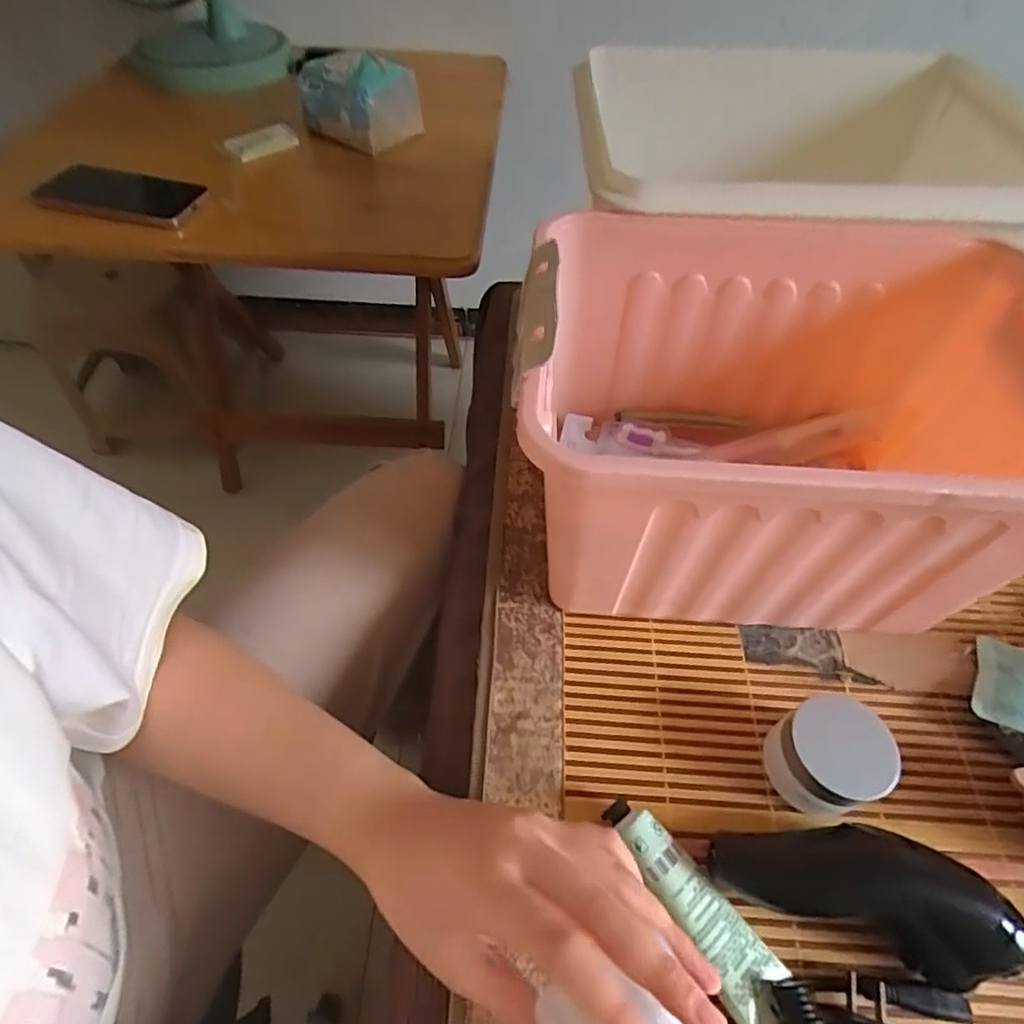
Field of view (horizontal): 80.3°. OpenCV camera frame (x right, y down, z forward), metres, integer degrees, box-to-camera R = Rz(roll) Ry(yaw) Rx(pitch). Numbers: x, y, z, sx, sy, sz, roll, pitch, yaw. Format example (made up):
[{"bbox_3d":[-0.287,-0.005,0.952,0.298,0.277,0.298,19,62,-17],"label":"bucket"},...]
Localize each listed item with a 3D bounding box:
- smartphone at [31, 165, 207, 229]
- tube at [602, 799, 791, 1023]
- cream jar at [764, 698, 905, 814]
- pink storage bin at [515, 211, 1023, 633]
[{"bbox_3d":[-0.397,-0.322,0.616,0.156,0.011,0.084,13,56,5],"label":"smartphone"},{"bbox_3d":[0.092,0.188,0.293,0.033,0.022,0.109,-26,56,-19],"label":"tube"},{"bbox_3d":[0.170,0.132,0.326,0.046,0.051,0.051,-16,53,-12],"label":"cream jar"},{"bbox_3d":[0.169,-0.045,0.382,0.318,0.184,0.221,4,53,2],"label":"pink storage bin"}]

